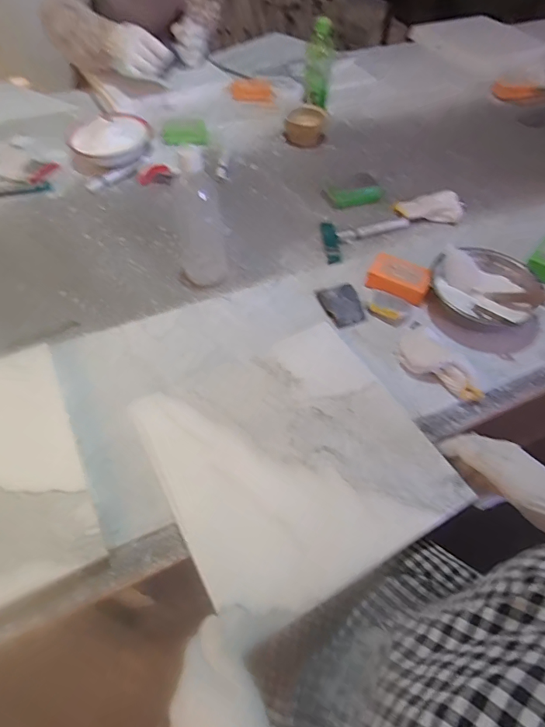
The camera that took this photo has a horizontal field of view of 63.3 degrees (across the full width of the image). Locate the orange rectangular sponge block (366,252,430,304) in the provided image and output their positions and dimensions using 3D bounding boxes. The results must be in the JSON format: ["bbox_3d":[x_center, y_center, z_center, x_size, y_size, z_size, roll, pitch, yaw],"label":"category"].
[{"bbox_3d":[0.203,-0.136,0.707,0.093,0.034,0.065,24,55,16],"label":"orange rectangular sponge block"}]

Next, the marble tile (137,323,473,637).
[{"bbox_3d":[0.026,0.105,0.524,0.299,0.014,0.293,-24,57,-19],"label":"marble tile"}]

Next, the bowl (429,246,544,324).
[{"bbox_3d":[0.330,-0.118,0.681,0.156,0.055,0.156,1,52,-1],"label":"bowl"}]

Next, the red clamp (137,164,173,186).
[{"bbox_3d":[-0.234,-0.376,0.878,0.066,0.030,0.022,-11,54,-9],"label":"red clamp"}]

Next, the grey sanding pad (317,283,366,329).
[{"bbox_3d":[0.108,-0.091,0.676,0.057,0.012,0.081,-13,54,-11],"label":"grey sanding pad"}]

